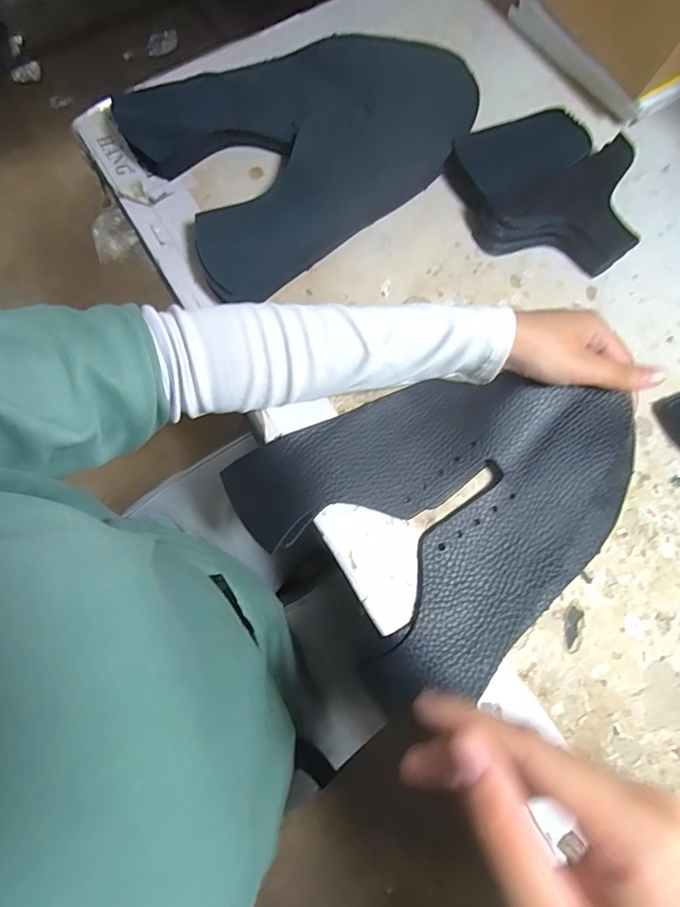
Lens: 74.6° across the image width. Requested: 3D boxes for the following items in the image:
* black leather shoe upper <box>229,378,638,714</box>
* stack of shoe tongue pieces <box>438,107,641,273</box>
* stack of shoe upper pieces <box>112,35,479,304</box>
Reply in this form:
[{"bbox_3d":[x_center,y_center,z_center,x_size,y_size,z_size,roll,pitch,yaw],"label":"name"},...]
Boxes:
[{"bbox_3d":[0.072,0.020,0.320,0.251,0.060,0.221,-39,79,-10],"label":"black leather shoe upper"},{"bbox_3d":[0.170,-0.229,0.383,0.155,0.037,0.126,14,76,3],"label":"stack of shoe tongue pieces"},{"bbox_3d":[-0.020,-0.274,0.391,0.284,0.035,0.195,-31,78,-8],"label":"stack of shoe upper pieces"}]

